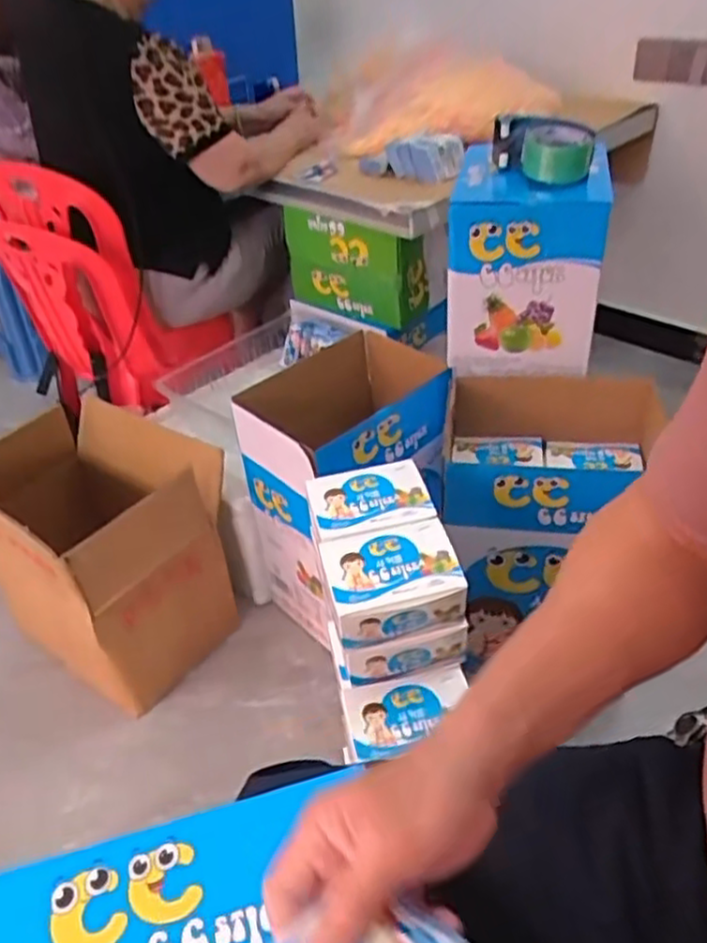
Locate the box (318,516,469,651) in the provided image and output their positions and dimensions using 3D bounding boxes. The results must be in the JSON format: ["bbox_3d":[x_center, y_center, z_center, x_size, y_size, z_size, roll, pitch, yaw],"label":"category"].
[{"bbox_3d":[0.040,0.124,0.809,0.145,0.071,0.109,-12,39,-9],"label":"box"}]

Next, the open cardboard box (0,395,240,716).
[{"bbox_3d":[-0.461,0.111,1.290,0.420,0.389,0.342,22,46,30],"label":"open cardboard box"}]

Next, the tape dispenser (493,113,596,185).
[{"bbox_3d":[0.274,-0.472,1.049,0.133,0.062,0.130,0,38,6],"label":"tape dispenser"}]

